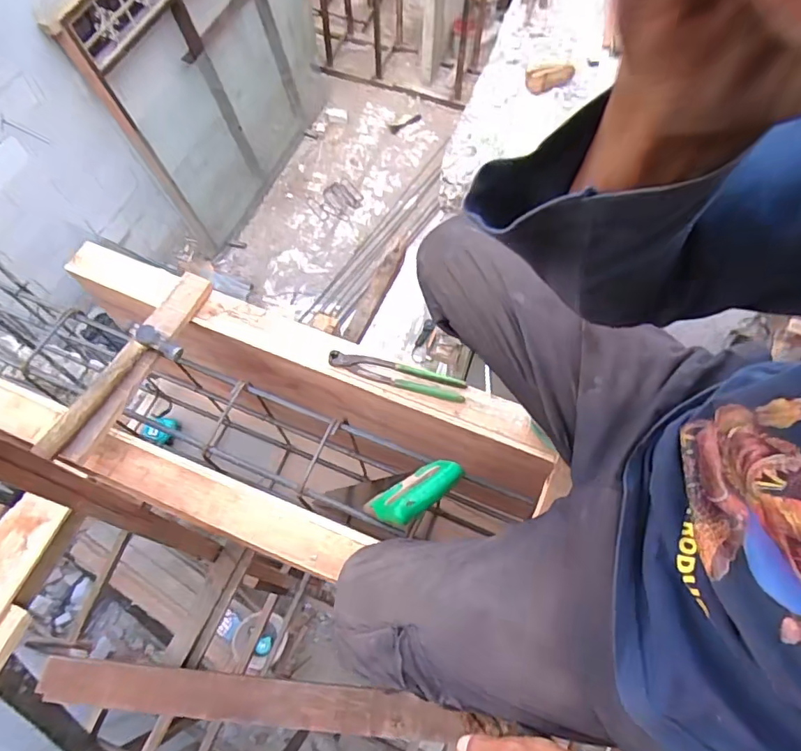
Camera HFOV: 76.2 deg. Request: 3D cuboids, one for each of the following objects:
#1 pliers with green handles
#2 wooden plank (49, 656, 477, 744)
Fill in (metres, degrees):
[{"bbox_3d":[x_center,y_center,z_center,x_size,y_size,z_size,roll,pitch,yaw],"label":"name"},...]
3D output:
[{"bbox_3d":[-0.005,-0.003,0.803,0.217,0.016,0.037,13,66,6],"label":"pliers with green handles"},{"bbox_3d":[-0.275,0.601,0.949,0.763,0.035,0.074,6,65,0],"label":"wooden plank"}]

